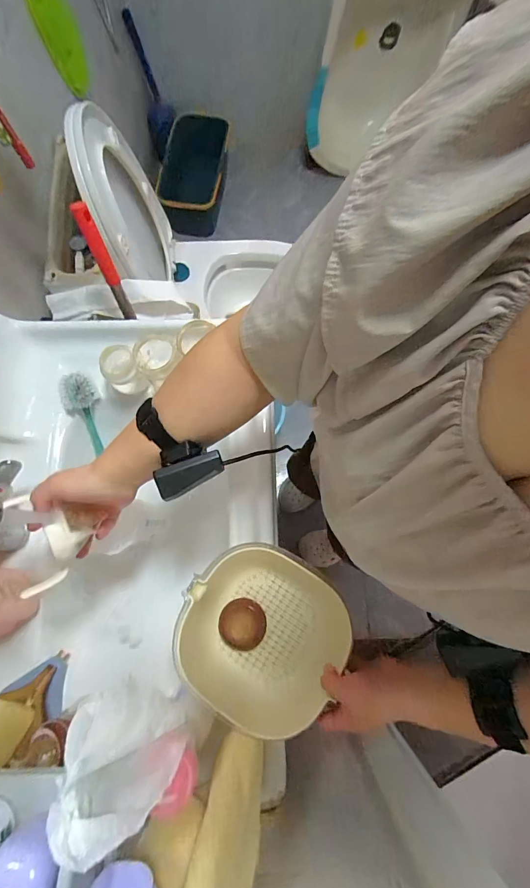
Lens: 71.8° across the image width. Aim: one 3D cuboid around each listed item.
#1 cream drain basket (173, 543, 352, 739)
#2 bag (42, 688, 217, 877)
[{"bbox_3d":[-0.008,0.239,0.478,0.196,0.080,0.198,0,76,-1],"label":"cream drain basket"},{"bbox_3d":[-0.127,0.285,0.333,0.111,0.108,0.079,0,76,-1],"label":"bag"}]

